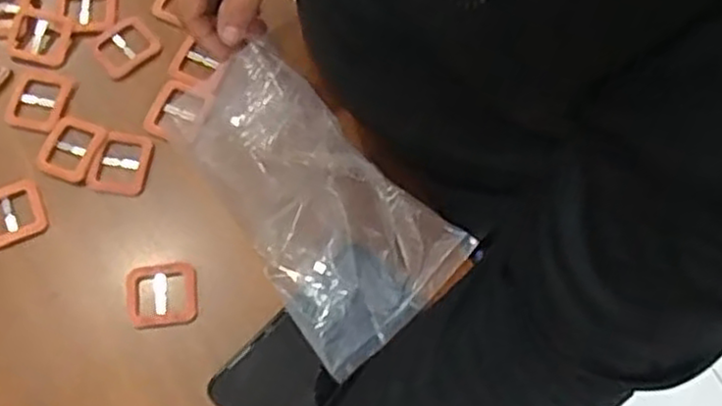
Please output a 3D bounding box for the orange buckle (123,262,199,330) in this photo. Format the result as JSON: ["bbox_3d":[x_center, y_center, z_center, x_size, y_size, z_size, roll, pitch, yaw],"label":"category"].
[{"bbox_3d":[-0.153,0.070,0.547,0.055,0.004,0.047,-4,69,-3],"label":"orange buckle"}]

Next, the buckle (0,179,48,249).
[{"bbox_3d":[-0.280,0.009,0.570,0.055,0.004,0.049,-24,72,-10],"label":"buckle"}]

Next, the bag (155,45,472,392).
[{"bbox_3d":[-0.042,-0.020,0.529,0.137,0.087,0.248,-39,75,-14],"label":"bag"}]

